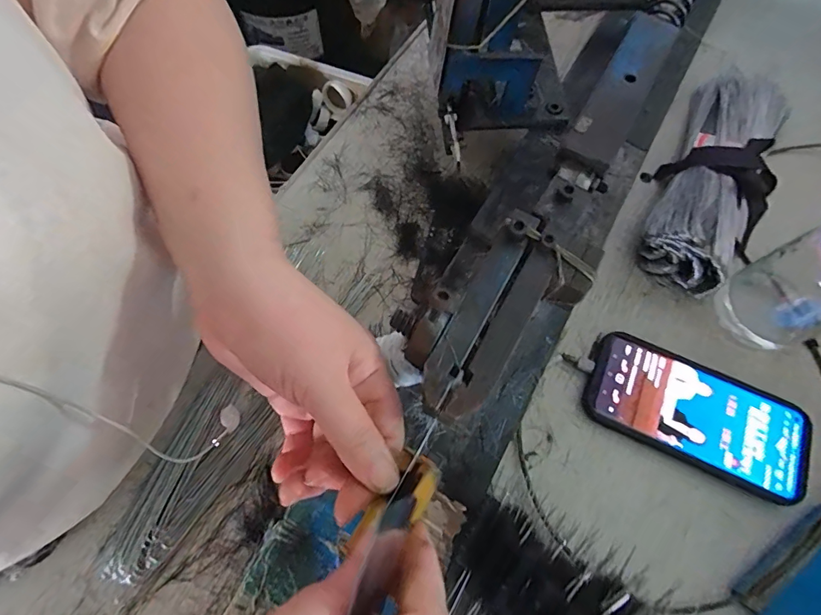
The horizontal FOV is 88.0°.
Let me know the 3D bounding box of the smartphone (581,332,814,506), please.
[{"bbox_3d":[0.227,0.085,0.339,0.167,0.012,0.079,25,71,9],"label":"smartphone"}]

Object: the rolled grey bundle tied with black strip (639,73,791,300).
[{"bbox_3d":[0.292,-0.130,0.399,0.096,0.055,0.247,29,71,10],"label":"rolled grey bundle tied with black strip"}]

